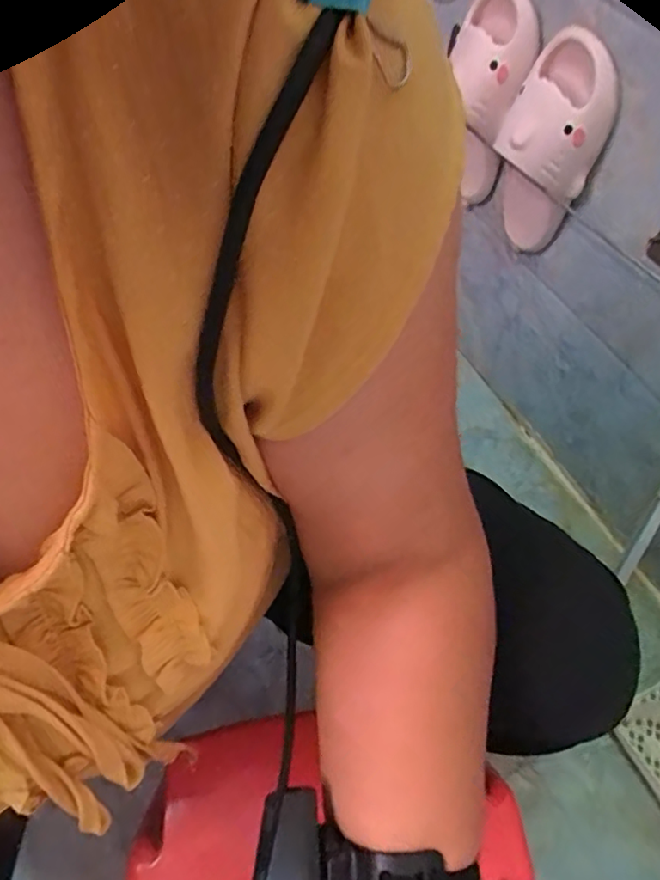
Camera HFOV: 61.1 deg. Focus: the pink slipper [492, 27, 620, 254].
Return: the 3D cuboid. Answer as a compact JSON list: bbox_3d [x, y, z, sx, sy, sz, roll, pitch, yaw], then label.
[{"bbox_3d":[0.268,-0.343,0.679,0.080,0.240,0.111,-29,54,-15],"label":"pink slipper"}]

